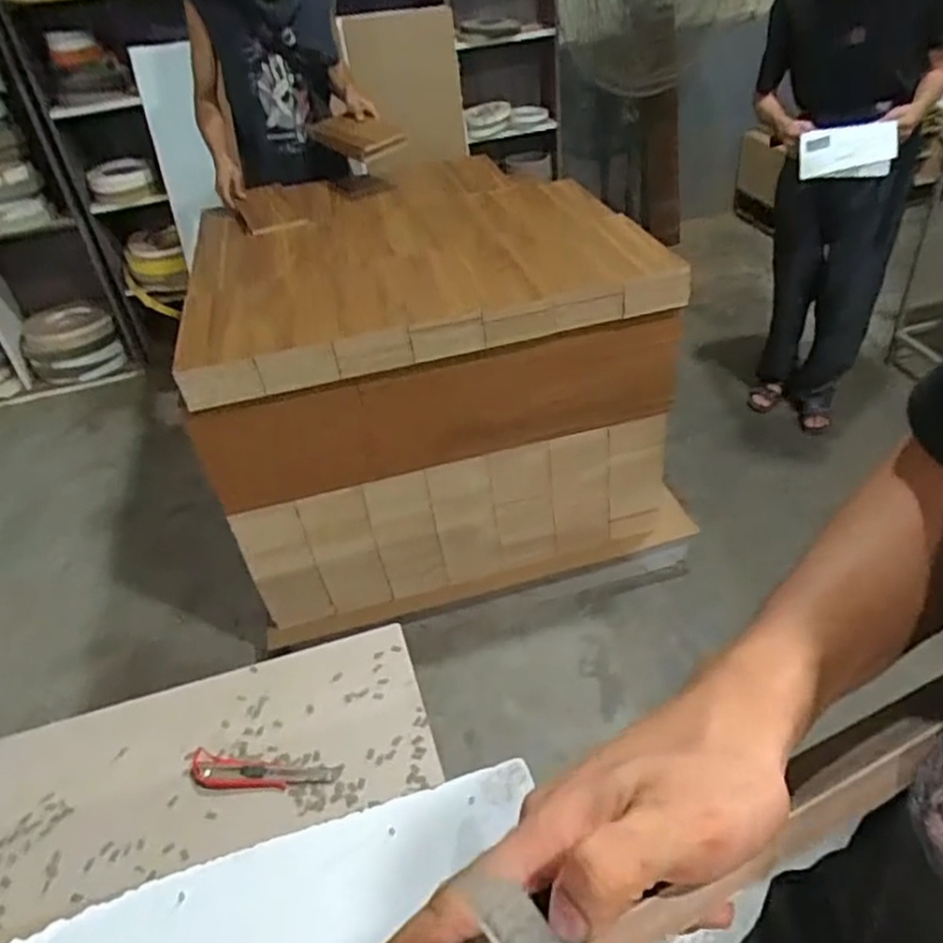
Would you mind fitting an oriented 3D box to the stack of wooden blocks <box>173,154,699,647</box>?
[{"bbox_3d":[-0.092,-0.233,1.874,1.053,0.847,0.805,-10,39,-5],"label":"stack of wooden blocks"}]

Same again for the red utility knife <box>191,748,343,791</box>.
[{"bbox_3d":[-0.265,0.382,0.916,0.193,0.015,0.046,2,39,9],"label":"red utility knife"}]

